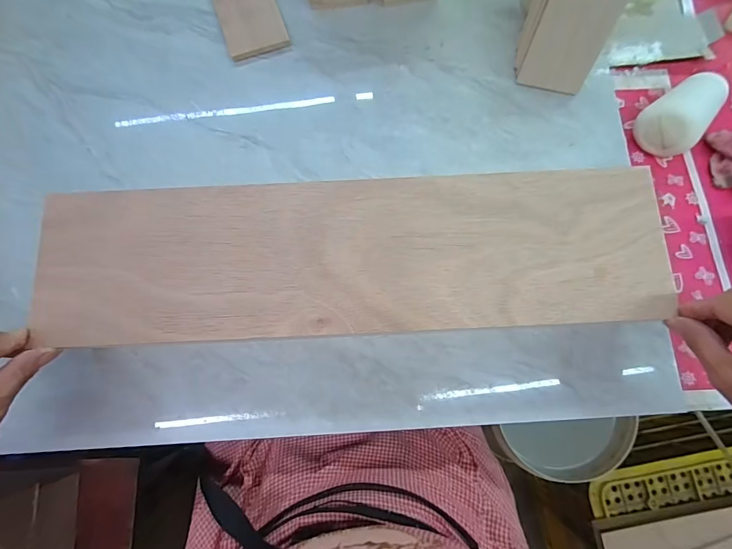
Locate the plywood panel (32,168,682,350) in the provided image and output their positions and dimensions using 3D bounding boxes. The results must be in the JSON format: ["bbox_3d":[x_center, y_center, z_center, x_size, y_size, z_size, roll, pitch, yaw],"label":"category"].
[{"bbox_3d":[-0.009,-0.018,0.321,0.535,0.014,0.140,-3,78,-1],"label":"plywood panel"}]

